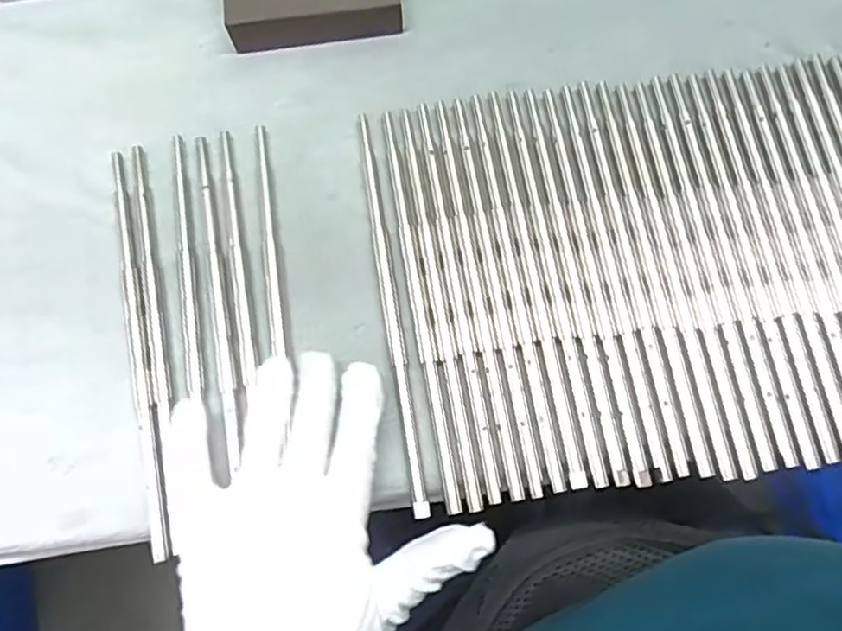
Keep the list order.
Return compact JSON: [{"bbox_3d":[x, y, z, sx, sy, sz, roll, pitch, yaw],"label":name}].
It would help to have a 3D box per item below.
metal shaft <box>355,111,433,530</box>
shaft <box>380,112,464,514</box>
[{"bbox_3d":[-0.016,-0.008,0.338,0.009,0.004,0.210,-9,74,-2],"label":"metal shaft"},{"bbox_3d":[-0.002,-0.010,0.337,0.008,0.004,0.210,-10,74,-2],"label":"shaft"}]

